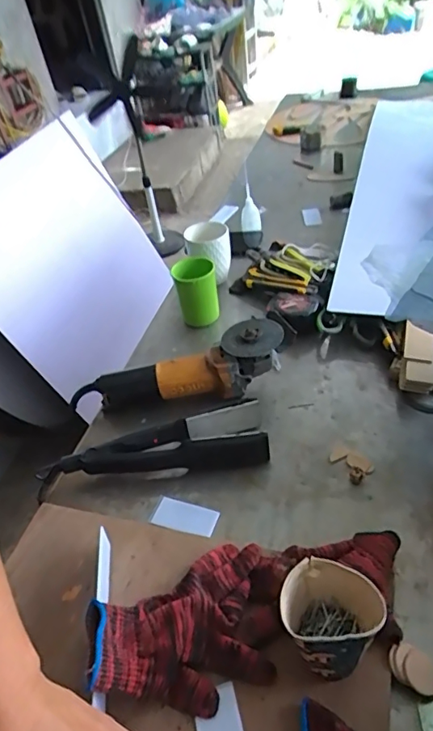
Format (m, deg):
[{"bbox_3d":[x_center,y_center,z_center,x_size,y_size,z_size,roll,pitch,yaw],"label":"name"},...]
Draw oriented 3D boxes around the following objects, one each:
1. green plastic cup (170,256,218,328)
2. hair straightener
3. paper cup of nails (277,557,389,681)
[{"bbox_3d":[-0.033,-0.122,0.905,0.072,0.123,0.071,-5,40,4],"label":"green plastic cup"},{"bbox_3d":[-0.083,0.116,0.672,0.298,0.047,0.074,-13,40,-1],"label":"hair straightener"},{"bbox_3d":[0.100,0.225,0.444,0.081,0.082,0.069,10,45,25],"label":"paper cup of nails"}]

